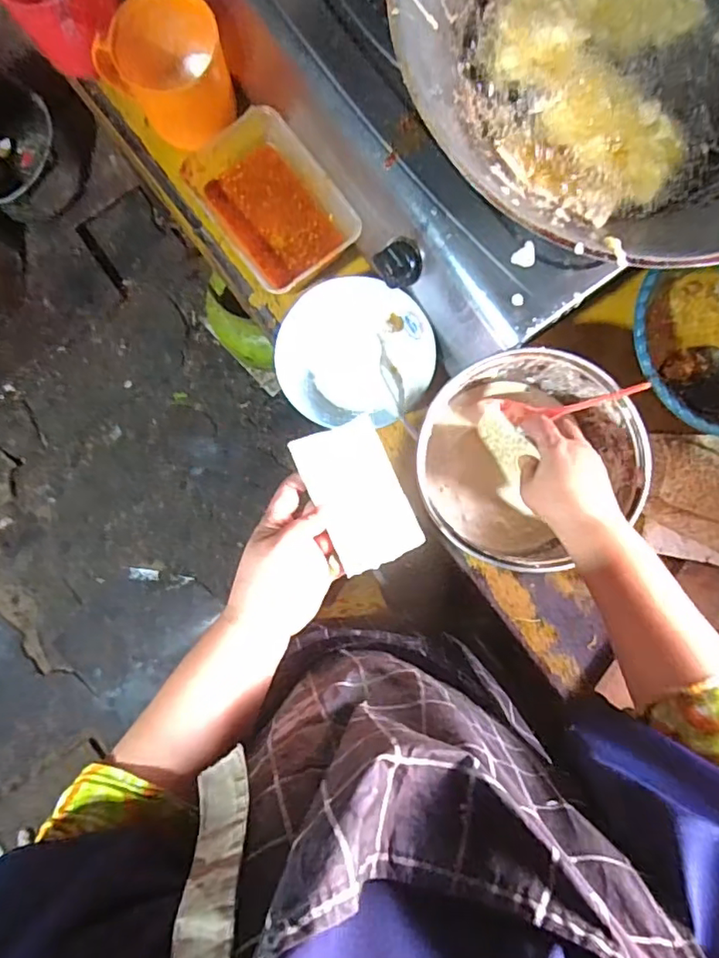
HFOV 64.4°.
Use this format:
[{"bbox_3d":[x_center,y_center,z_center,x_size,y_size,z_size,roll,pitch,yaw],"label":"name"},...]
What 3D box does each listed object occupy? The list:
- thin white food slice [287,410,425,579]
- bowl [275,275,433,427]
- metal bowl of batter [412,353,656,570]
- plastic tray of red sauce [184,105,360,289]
[{"bbox_3d":[0.000,0.013,0.458,0.069,0.014,0.115,-24,90,-4],"label":"thin white food slice"},{"bbox_3d":[-0.006,-0.132,0.607,0.160,0.041,0.156,0,88,-4],"label":"bowl"},{"bbox_3d":[0.156,-0.017,0.569,0.199,0.110,0.192,0,88,-4],"label":"metal bowl of batter"},{"bbox_3d":[-0.094,-0.288,0.601,0.121,0.045,0.181,-37,91,-4],"label":"plastic tray of red sauce"}]

